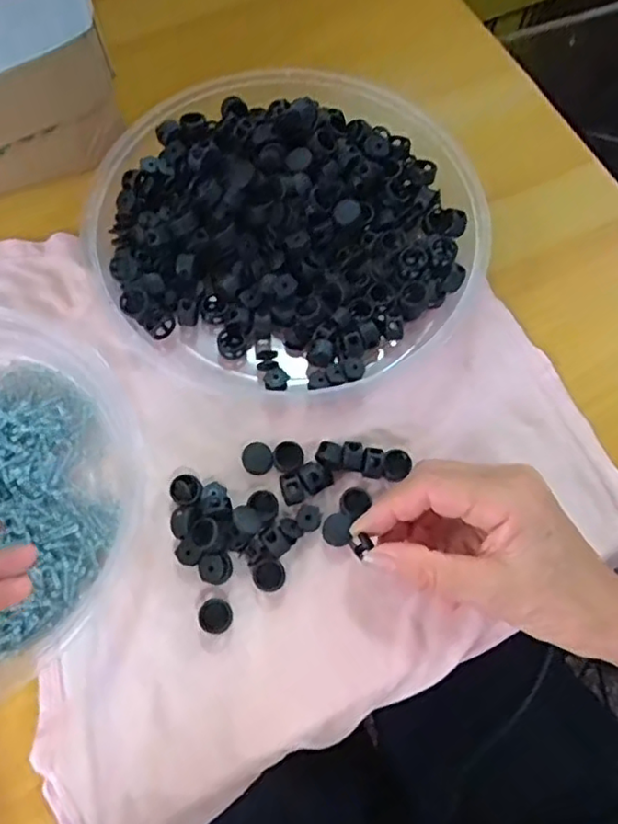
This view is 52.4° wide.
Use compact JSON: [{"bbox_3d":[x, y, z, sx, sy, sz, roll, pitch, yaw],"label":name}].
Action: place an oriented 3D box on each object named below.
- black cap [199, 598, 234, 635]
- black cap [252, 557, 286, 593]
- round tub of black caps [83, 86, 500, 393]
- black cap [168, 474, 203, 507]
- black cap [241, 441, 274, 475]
[{"bbox_3d":[-0.047,0.104,0.321,0.016,0.011,0.017,1,68,-2],"label":"black cap"},{"bbox_3d":[-0.021,0.085,0.328,0.016,0.004,0.017,-31,89,-2],"label":"black cap"},{"bbox_3d":[-0.015,-0.111,0.387,0.223,0.042,0.209,1,68,-2],"label":"round tub of black caps"},{"bbox_3d":[-0.067,0.043,0.342,0.017,0.011,0.017,1,68,-2],"label":"black cap"},{"bbox_3d":[-0.029,0.026,0.350,0.017,0.009,0.018,1,68,-2],"label":"black cap"}]

